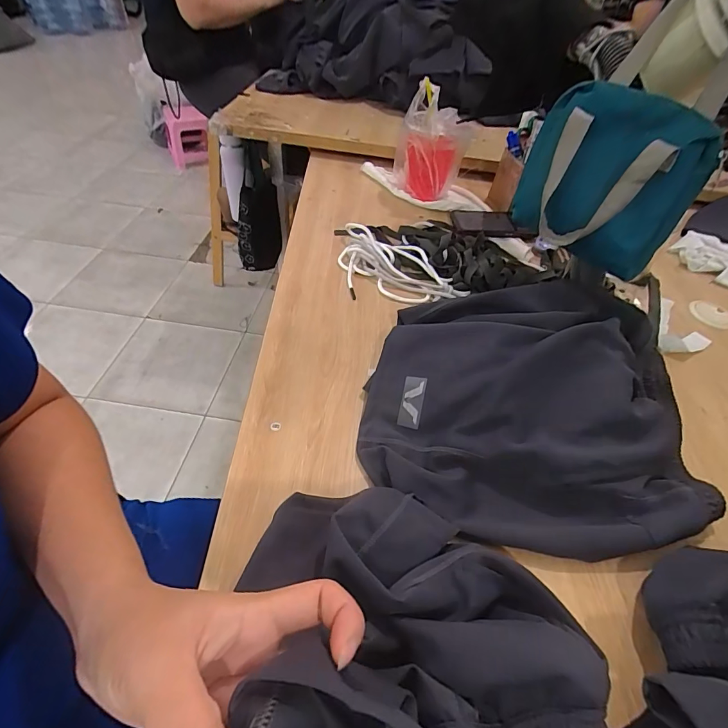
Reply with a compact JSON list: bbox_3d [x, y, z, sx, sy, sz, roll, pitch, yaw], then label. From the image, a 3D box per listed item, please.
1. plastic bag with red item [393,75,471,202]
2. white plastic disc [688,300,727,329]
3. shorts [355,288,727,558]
[{"bbox_3d":[0.126,-0.422,0.804,0.139,0.191,0.116,10,48,3],"label":"plastic bag with red item"},{"bbox_3d":[0.558,-0.080,0.659,0.064,0.004,0.065,3,48,-3],"label":"white plastic disc"},{"bbox_3d":[0.185,0.035,0.453,0.365,0.096,0.300,6,48,0],"label":"shorts"}]

